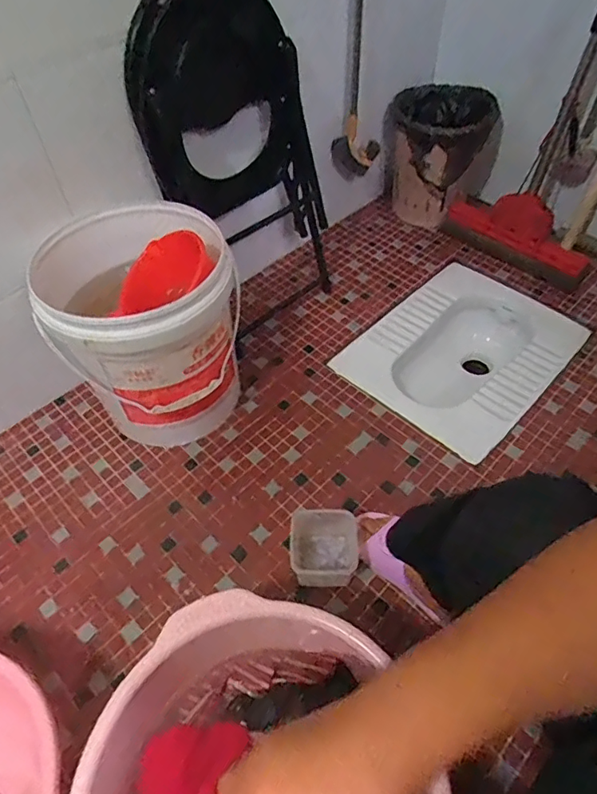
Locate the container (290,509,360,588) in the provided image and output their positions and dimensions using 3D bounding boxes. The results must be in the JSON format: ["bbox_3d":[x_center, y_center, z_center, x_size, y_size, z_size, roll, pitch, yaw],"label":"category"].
[{"bbox_3d":[0.044,0.249,0.830,0.102,0.096,0.103,-1,52,0],"label":"container"}]

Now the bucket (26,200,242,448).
[{"bbox_3d":[-0.274,-0.119,0.956,0.301,0.359,0.306,0,52,1],"label":"bucket"}]

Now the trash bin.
[{"bbox_3d":[0.360,-0.616,1.334,0.286,0.303,0.270,13,53,12],"label":"trash bin"}]

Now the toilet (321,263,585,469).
[{"bbox_3d":[0.375,-0.050,1.236,0.377,0.221,0.492,36,61,27],"label":"toilet"}]

